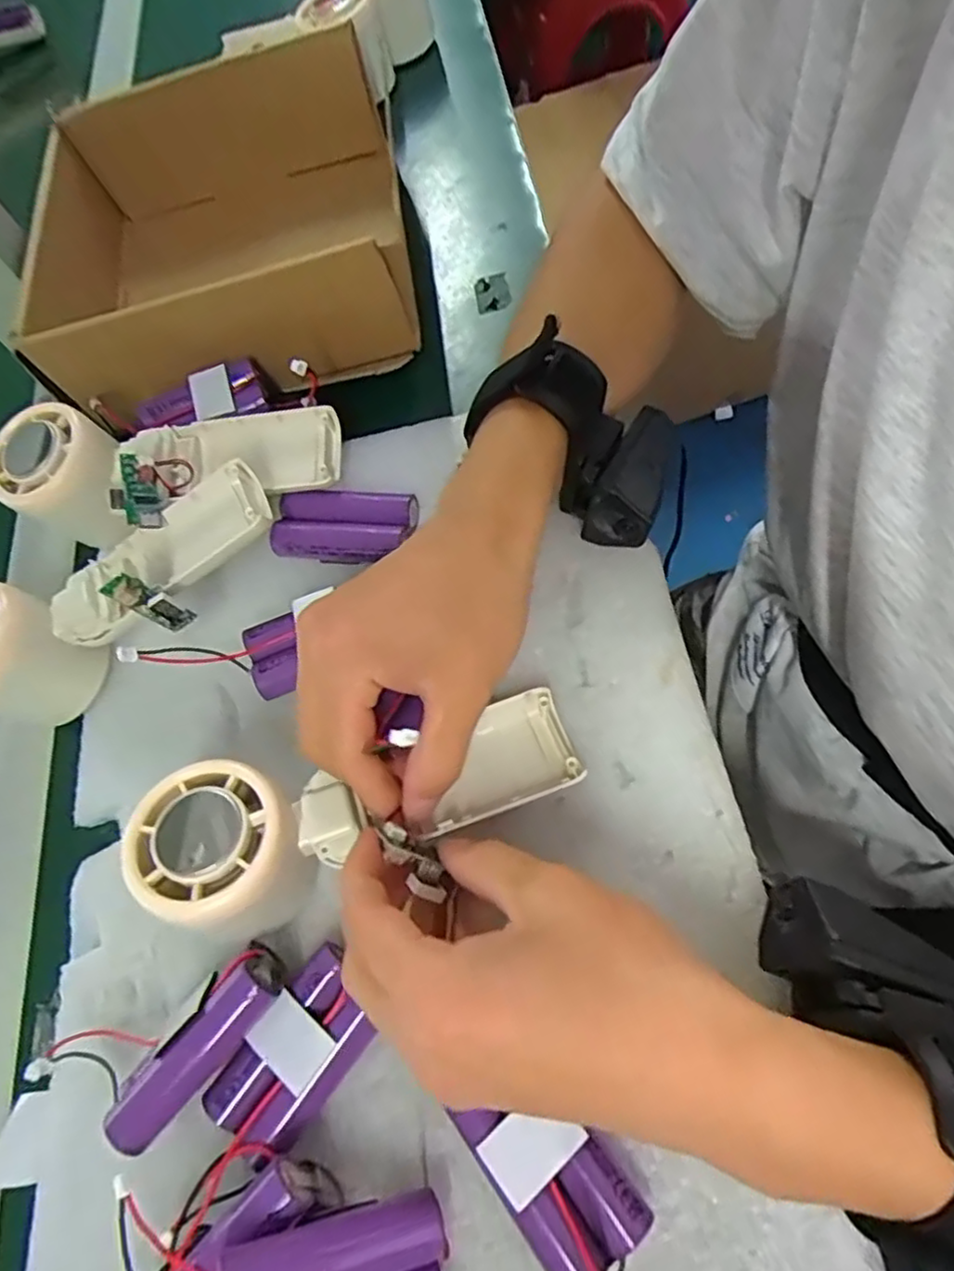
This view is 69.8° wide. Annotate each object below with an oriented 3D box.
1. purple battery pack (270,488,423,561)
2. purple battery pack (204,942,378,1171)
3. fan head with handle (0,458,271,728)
[{"bbox_3d":[-0.064,-0.051,0.332,0.065,0.021,0.036,6,68,13],"label":"purple battery pack"},{"bbox_3d":[-0.064,0.150,0.246,0.035,0.017,0.064,35,77,22],"label":"purple battery pack"},{"bbox_3d":[-0.166,-0.016,0.313,0.158,0.059,0.054,-28,65,-2],"label":"fan head with handle"}]

